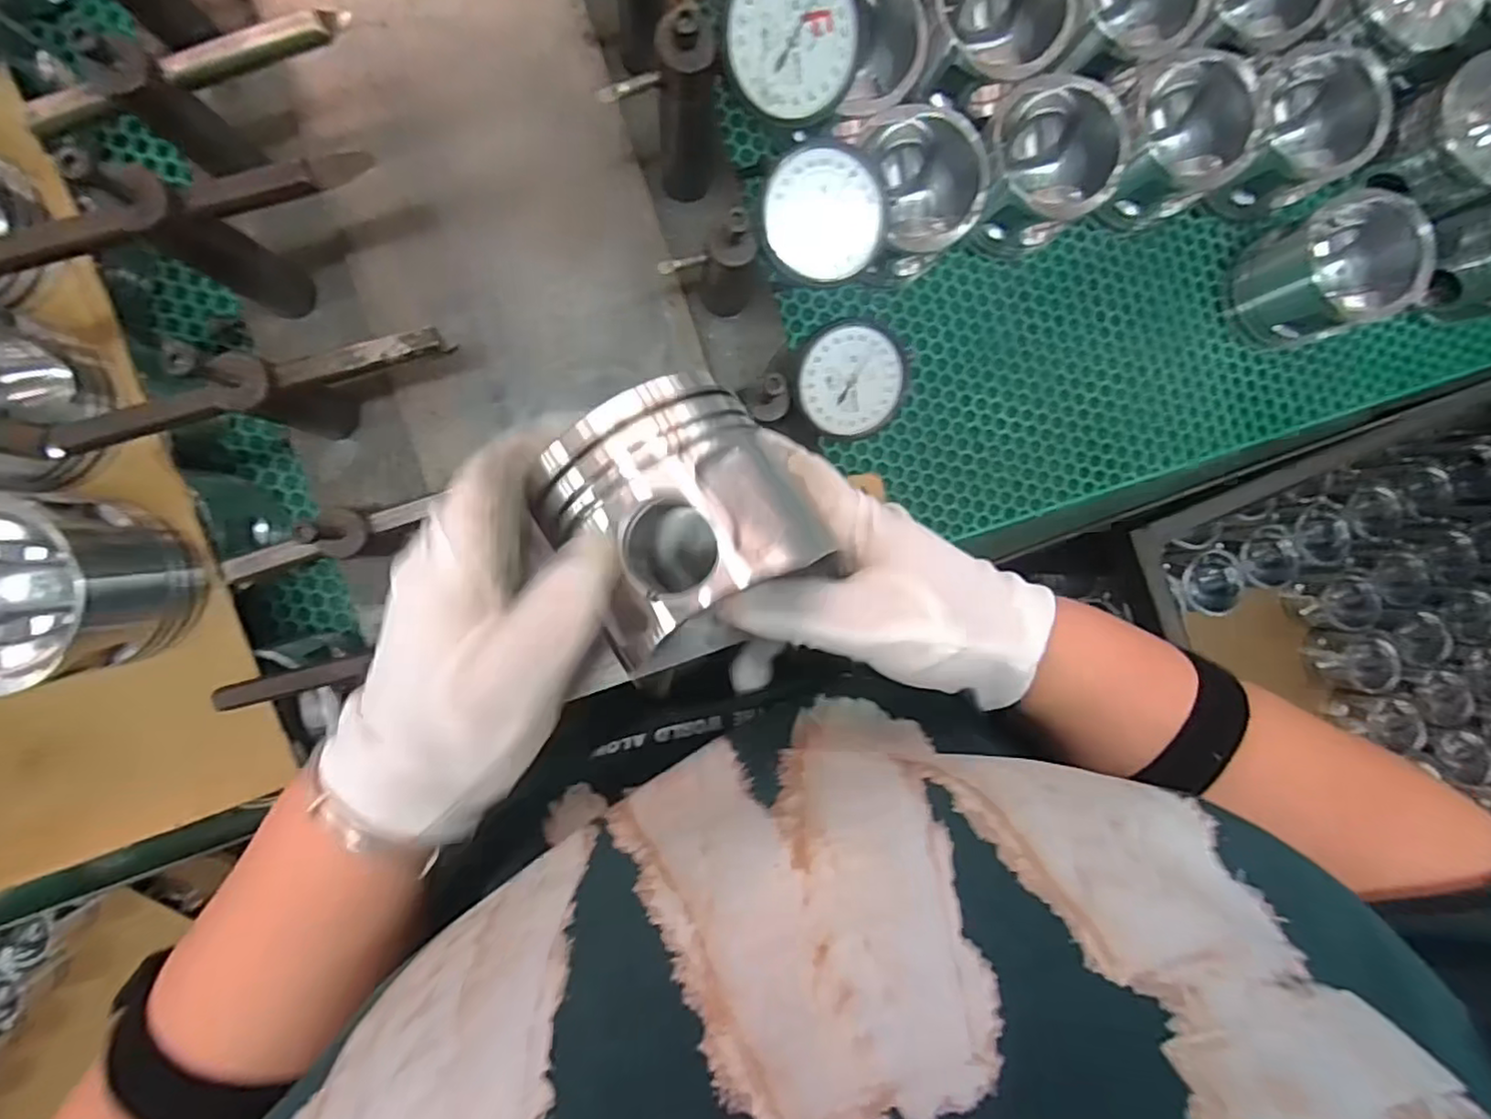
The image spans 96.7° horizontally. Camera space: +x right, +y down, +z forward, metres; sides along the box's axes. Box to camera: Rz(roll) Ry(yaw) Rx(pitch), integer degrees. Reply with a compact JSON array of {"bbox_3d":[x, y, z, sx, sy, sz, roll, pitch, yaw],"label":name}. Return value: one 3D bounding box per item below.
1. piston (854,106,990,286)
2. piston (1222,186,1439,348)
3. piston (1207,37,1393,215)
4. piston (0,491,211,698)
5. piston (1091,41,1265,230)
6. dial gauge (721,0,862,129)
[{"bbox_3d":[0.103,-0.226,0.425,0.081,0.081,0.082,-15,94,-6],"label":"piston"},{"bbox_3d":[0.402,-0.201,0.466,0.082,0.080,0.082,0,93,-7],"label":"piston"},{"bbox_3d":[0.369,-0.290,0.458,0.087,0.077,0.084,0,93,-7],"label":"piston"},{"bbox_3d":[-0.316,0.011,0.311,0.086,0.087,0.079,0,93,-7],"label":"piston"},{"bbox_3d":[0.282,-0.276,0.446,0.086,0.078,0.083,0,93,-7],"label":"piston"},{"bbox_3d":[0.014,-0.199,0.255,0.052,0.027,0.052,-9,124,-13],"label":"dial gauge"}]

